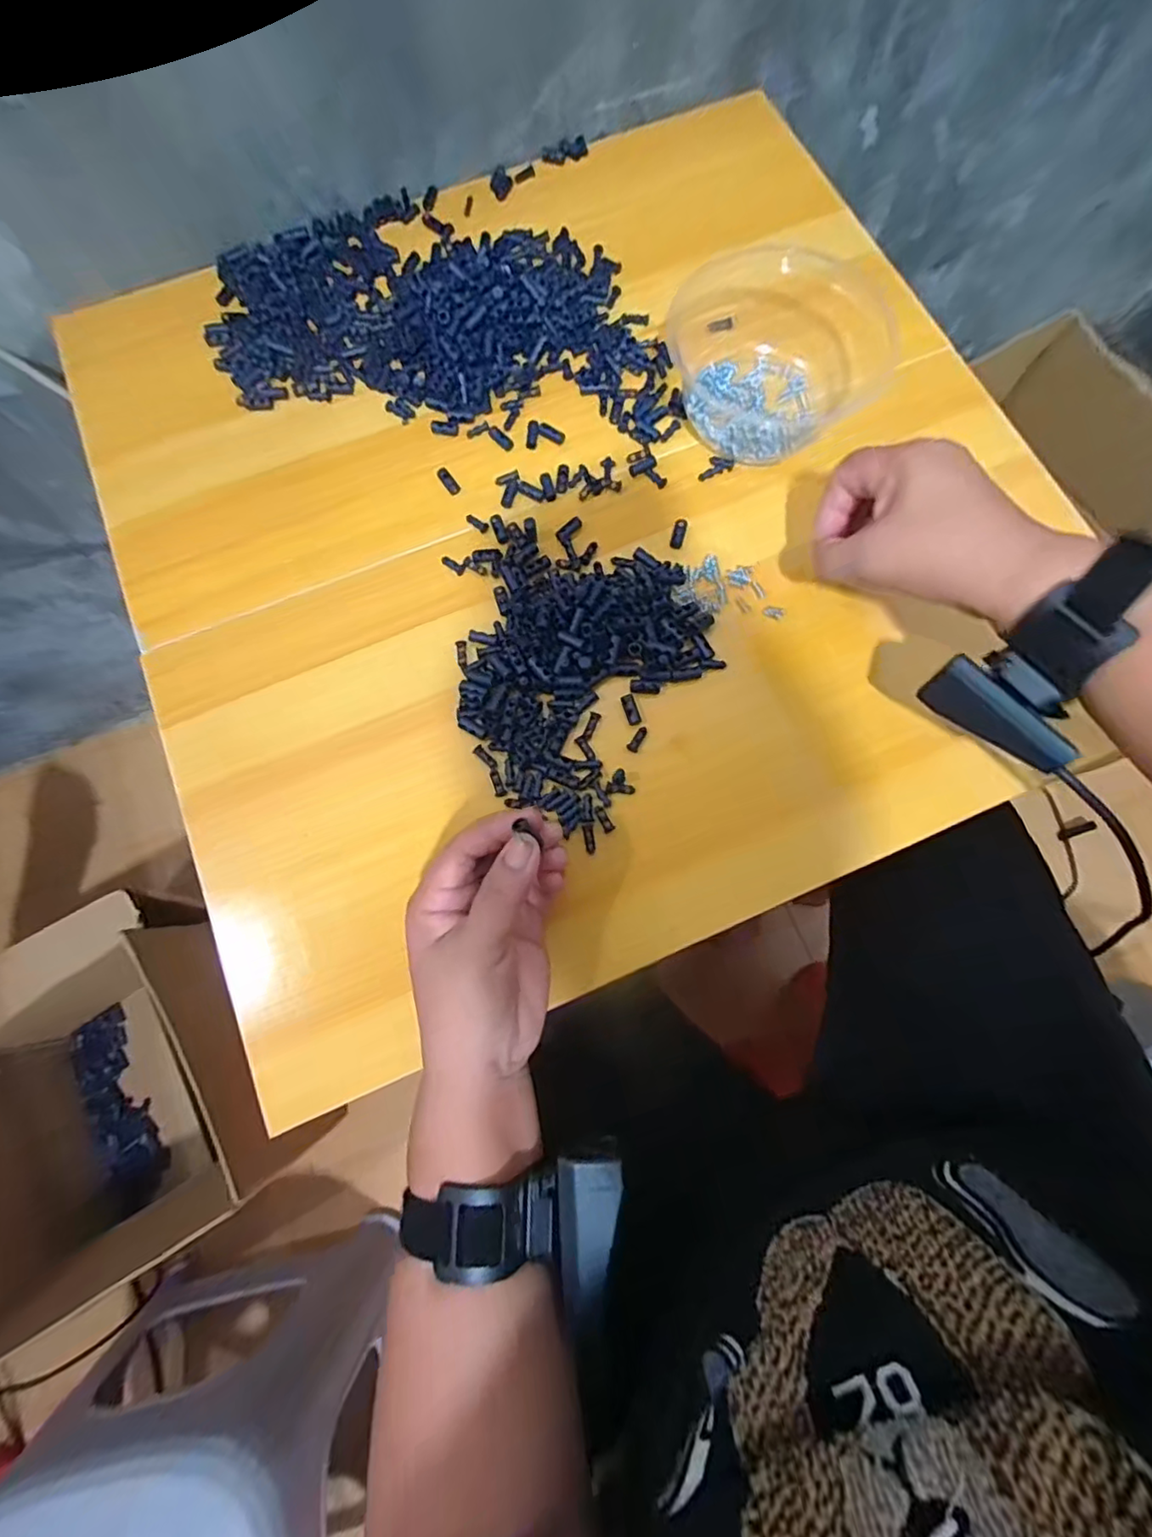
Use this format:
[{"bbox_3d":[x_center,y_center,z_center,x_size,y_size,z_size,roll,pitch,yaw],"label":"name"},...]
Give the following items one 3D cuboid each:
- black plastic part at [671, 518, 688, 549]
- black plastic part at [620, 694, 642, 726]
[{"bbox_3d":[0.067,-0.153,0.392,0.009,0.004,0.022,13,77,4],"label":"black plastic part"},{"bbox_3d":[0.033,-0.036,0.362,0.007,0.004,0.019,-19,77,-3],"label":"black plastic part"}]

